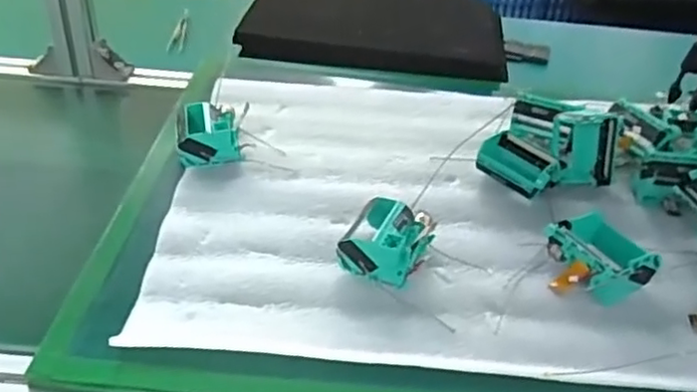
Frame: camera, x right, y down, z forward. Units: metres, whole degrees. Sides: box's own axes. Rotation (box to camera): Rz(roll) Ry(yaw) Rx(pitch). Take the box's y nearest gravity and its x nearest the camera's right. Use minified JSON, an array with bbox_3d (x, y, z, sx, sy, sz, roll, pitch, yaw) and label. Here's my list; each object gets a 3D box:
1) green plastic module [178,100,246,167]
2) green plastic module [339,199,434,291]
[{"bbox_3d":[-0.134,-0.060,0.630,0.060,0.038,0.069,-2,35,-12],"label":"green plastic module"},{"bbox_3d":[0.030,0.035,0.518,0.063,0.038,0.070,14,35,12],"label":"green plastic module"}]

